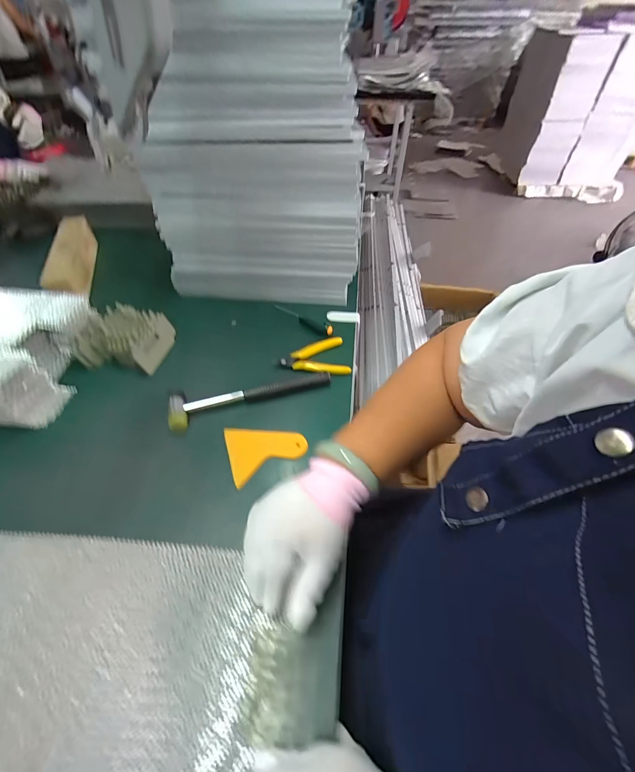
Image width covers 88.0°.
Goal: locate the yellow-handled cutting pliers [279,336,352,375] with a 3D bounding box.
[{"bbox_3d":[-0.006,-0.045,0.539,0.107,0.017,0.076,-8,49,-8],"label":"yellow-handled cutting pliers"}]

